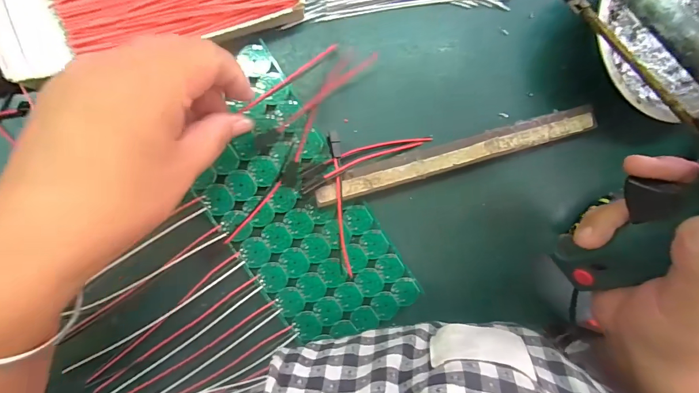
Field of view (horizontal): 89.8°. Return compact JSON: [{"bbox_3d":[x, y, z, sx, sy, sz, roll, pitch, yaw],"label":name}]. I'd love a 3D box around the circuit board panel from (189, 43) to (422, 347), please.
[{"bbox_3d":[-0.039,0.011,0.248,0.092,0.007,0.207,-34,97,-4],"label":"circuit board panel"}]

